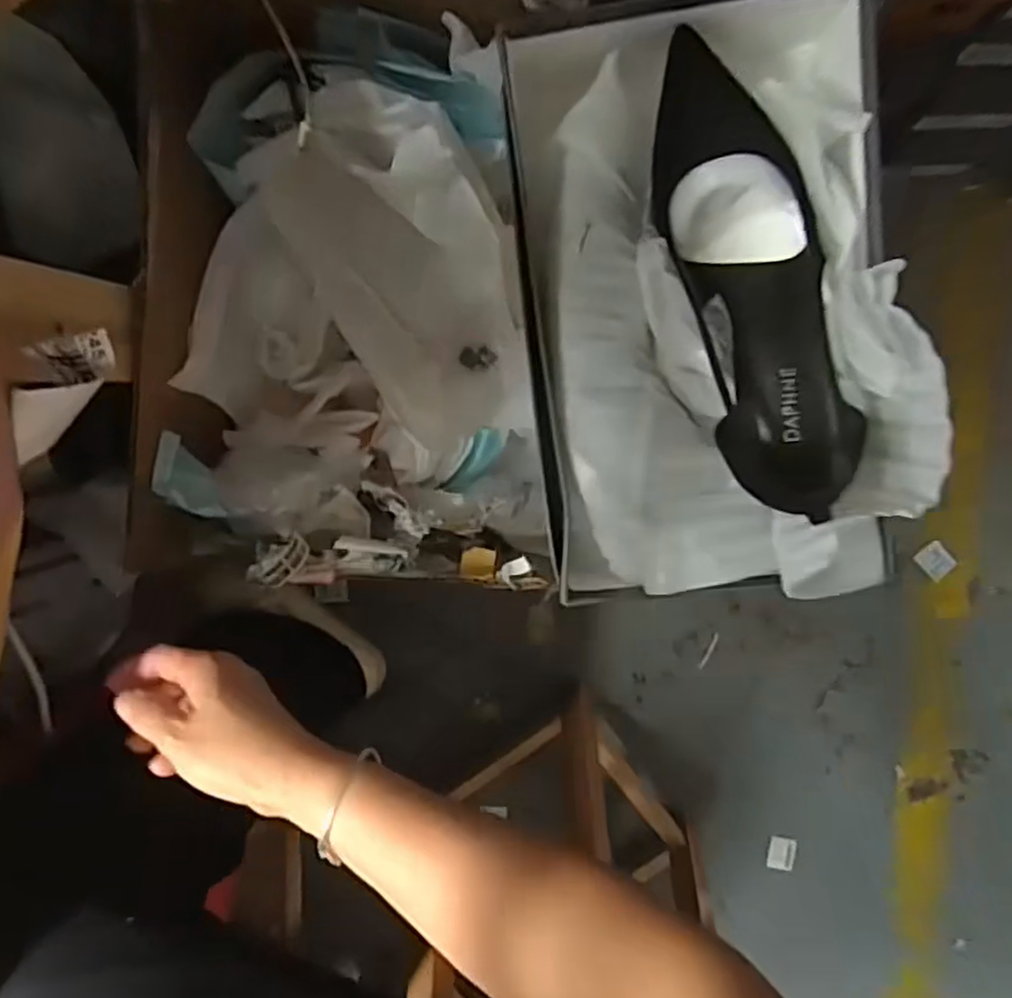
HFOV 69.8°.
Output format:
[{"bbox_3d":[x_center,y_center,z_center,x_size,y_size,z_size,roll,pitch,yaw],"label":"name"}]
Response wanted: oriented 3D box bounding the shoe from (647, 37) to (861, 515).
[{"bbox_3d":[0.127,-0.114,0.369,0.072,0.087,0.248,-14,86,5],"label":"shoe"}]

